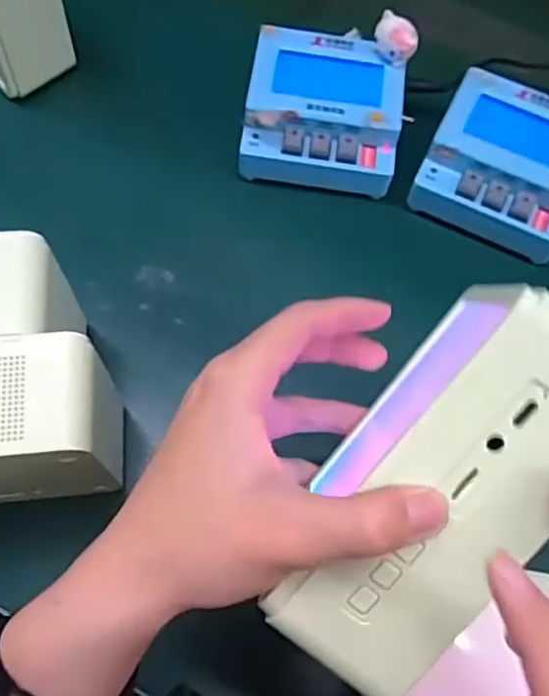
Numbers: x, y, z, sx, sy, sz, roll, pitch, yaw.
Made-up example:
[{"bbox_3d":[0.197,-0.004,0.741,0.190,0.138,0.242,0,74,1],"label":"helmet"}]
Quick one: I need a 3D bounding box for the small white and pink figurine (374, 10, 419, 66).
[{"bbox_3d":[0.080,-0.202,0.430,0.016,0.024,0.030,-37,73,-18],"label":"small white and pink figurine"}]

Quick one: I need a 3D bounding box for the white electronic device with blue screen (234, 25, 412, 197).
[{"bbox_3d":[0.033,-0.158,0.448,0.104,0.053,0.098,9,65,0],"label":"white electronic device with blue screen"}]

